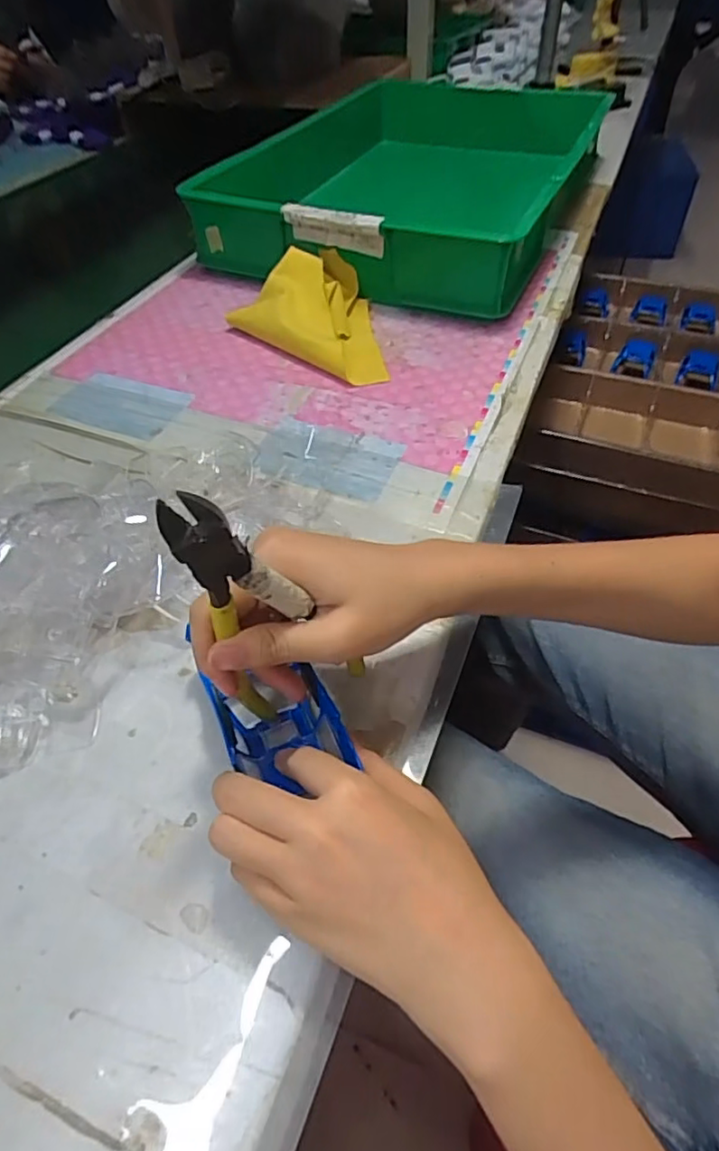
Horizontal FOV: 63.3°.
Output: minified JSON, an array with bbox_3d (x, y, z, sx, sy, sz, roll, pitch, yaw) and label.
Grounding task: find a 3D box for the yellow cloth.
[{"bbox_3d":[-0.024,-0.246,0.543,0.166,0.044,0.128,29,56,23],"label":"yellow cloth"}]

